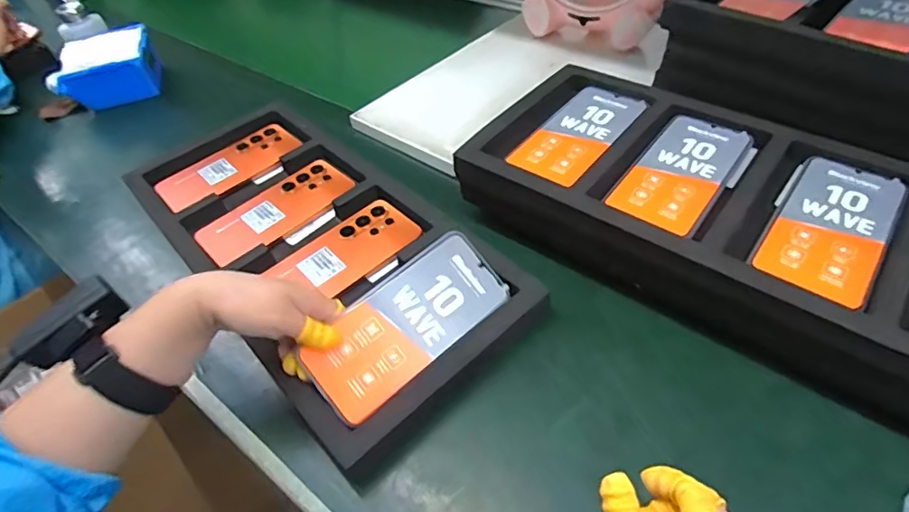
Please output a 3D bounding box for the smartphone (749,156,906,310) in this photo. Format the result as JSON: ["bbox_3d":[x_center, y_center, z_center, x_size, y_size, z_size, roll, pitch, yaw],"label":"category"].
[{"bbox_3d":[0.308,-0.026,0.418,0.074,0.008,0.173,30,55,28],"label":"smartphone"}]

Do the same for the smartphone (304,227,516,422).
[{"bbox_3d":[-0.038,0.054,0.422,0.170,0.004,0.076,-37,85,-20],"label":"smartphone"}]

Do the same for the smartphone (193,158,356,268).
[{"bbox_3d":[-0.198,-0.050,0.578,0.171,0.012,0.076,-35,54,-26],"label":"smartphone"}]

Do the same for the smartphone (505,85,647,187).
[{"bbox_3d":[0.128,-0.128,0.527,0.074,0.008,0.167,29,55,27],"label":"smartphone"}]

